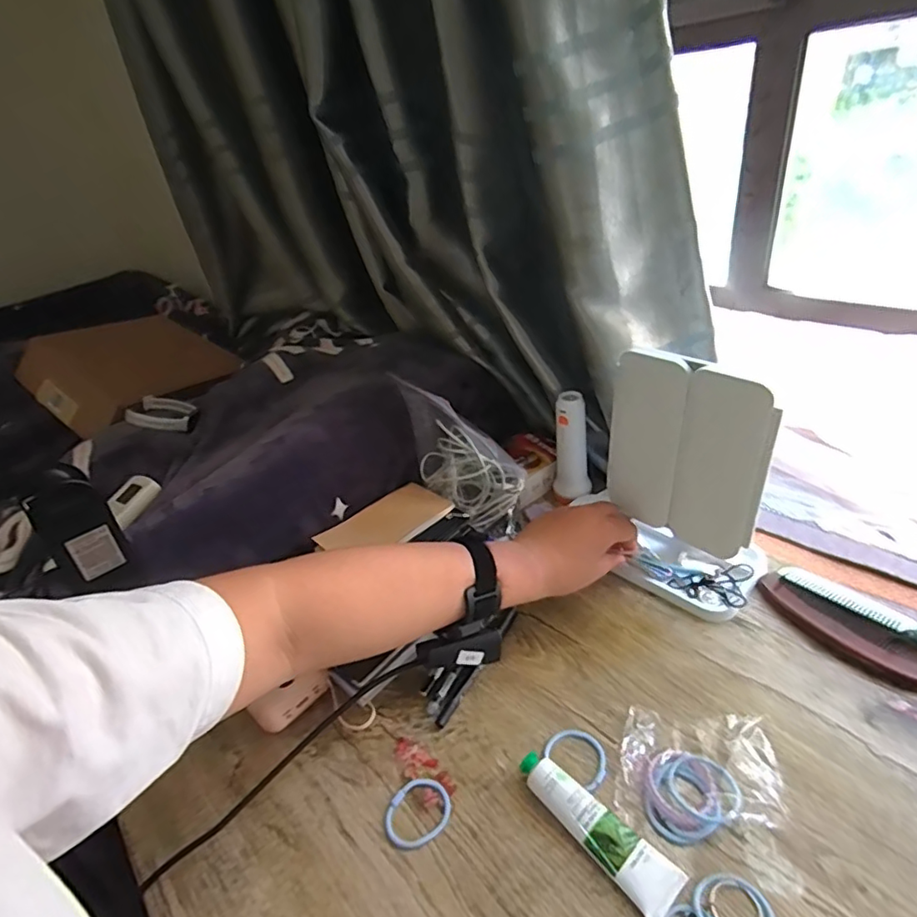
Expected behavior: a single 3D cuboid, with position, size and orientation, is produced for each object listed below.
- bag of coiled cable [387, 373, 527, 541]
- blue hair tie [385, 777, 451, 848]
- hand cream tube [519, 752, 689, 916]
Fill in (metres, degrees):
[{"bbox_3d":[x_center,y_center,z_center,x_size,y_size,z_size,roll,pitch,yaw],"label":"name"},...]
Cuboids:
[{"bbox_3d":[-0.001,0.000,0.630,0.072,0.199,0.099,-38,0,-37],"label":"bag of coiled cable"},{"bbox_3d":[-0.030,0.263,0.416,0.050,0.004,0.042,-28,38,-27],"label":"blue hair tie"},{"bbox_3d":[0.093,0.252,0.385,0.034,0.022,0.120,-31,40,-30],"label":"hand cream tube"}]

